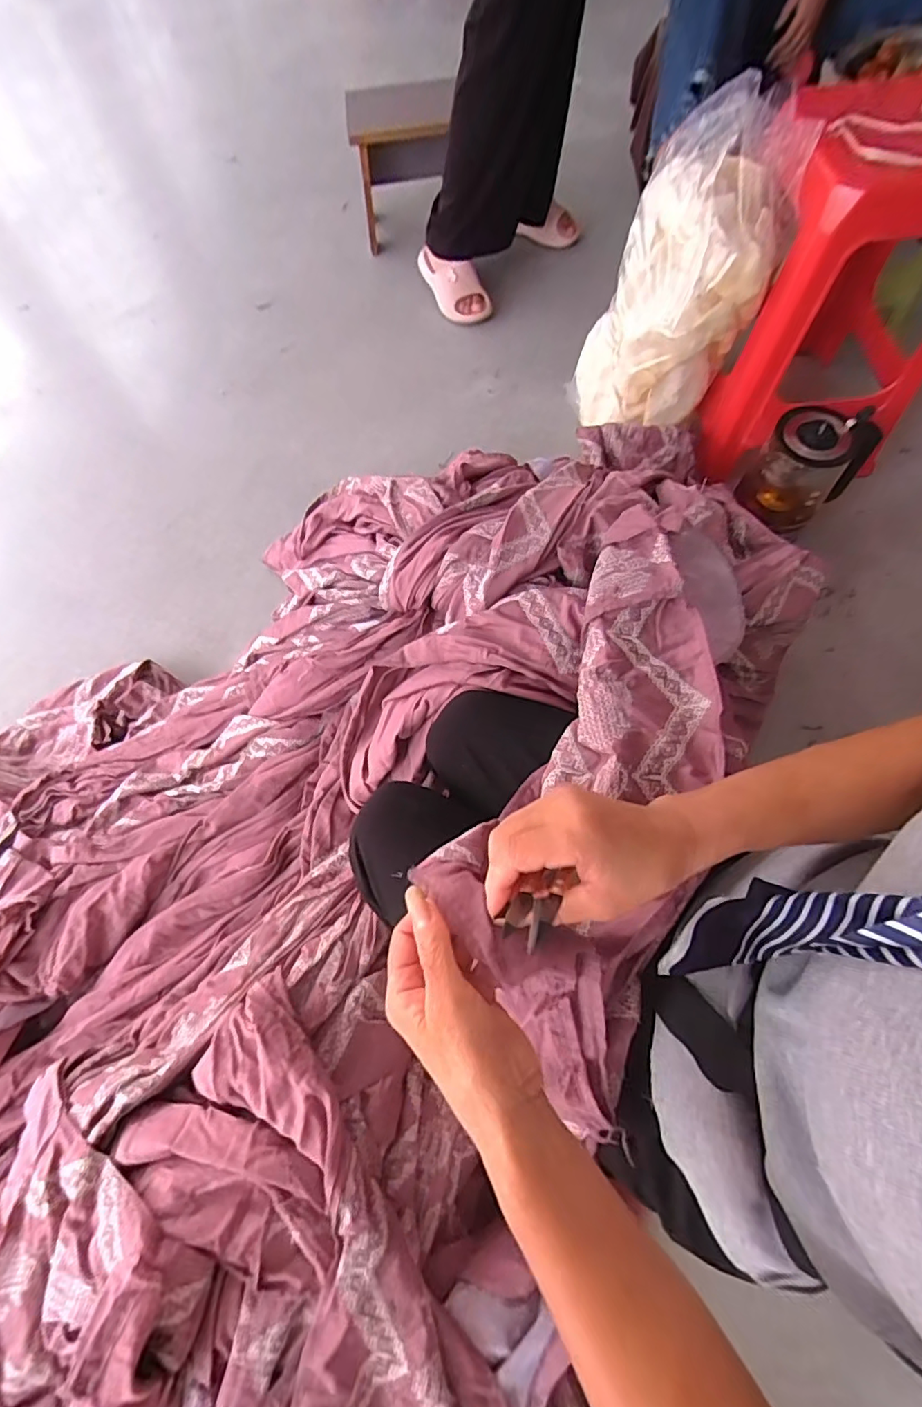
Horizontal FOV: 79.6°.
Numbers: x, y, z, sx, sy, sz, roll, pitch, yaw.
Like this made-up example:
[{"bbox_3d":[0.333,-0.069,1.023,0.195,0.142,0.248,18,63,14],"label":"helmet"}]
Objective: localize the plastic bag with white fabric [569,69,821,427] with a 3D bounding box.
[{"bbox_3d":[0.334,-0.648,0.865,0.246,0.381,0.208,7,67,6],"label":"plastic bag with white fabric"}]

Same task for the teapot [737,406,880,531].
[{"bbox_3d":[0.548,-0.374,0.892,0.142,0.157,0.130,-1,67,3],"label":"teapot"}]

